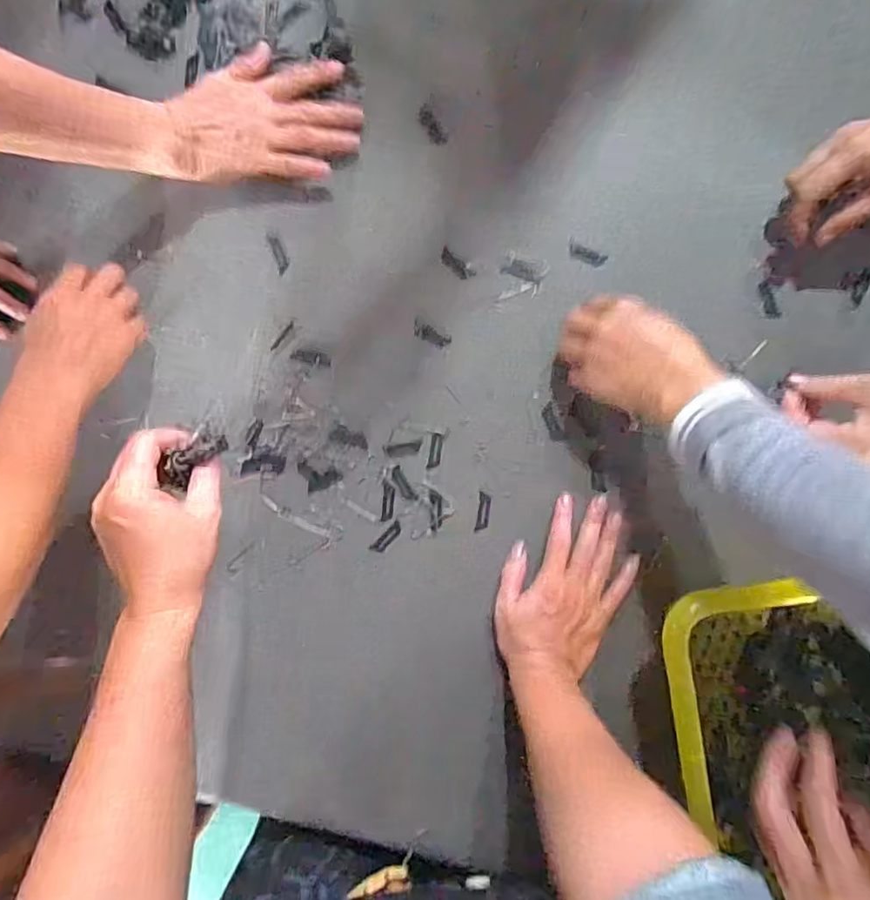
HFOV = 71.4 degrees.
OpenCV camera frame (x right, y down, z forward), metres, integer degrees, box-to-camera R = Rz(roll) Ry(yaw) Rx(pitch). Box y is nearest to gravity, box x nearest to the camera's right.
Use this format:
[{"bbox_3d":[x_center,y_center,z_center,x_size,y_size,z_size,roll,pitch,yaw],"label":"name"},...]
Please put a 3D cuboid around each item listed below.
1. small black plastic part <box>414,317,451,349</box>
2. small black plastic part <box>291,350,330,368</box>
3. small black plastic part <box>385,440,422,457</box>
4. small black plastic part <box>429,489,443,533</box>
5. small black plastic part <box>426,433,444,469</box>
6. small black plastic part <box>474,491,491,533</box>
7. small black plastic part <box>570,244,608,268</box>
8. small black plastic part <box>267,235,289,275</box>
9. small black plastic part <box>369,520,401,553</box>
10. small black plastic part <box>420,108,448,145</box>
[{"bbox_3d":[-0.003,-0.101,0.528,0.035,0.004,0.014,26,91,2],"label":"small black plastic part"},{"bbox_3d":[-0.109,-0.080,0.531,0.035,0.004,0.011,15,90,2],"label":"small black plastic part"},{"bbox_3d":[-0.027,-0.001,0.533,0.032,0.004,0.012,-9,89,2],"label":"small black plastic part"},{"bbox_3d":[0.001,0.054,0.531,0.011,0.004,0.036,-2,90,2],"label":"small black plastic part"},{"bbox_3d":[0.000,0.001,0.532,0.011,0.004,0.031,8,90,2],"label":"small black plastic part"},{"bbox_3d":[0.042,0.054,0.529,0.011,0.004,0.034,8,90,2],"label":"small black plastic part"},{"bbox_3d":[0.131,-0.166,0.518,0.034,0.004,0.012,22,90,2],"label":"small black plastic part"},{"bbox_3d":[-0.137,-0.173,0.531,0.011,0.004,0.036,-20,89,2],"label":"small black plastic part"},{"bbox_3d":[-0.042,0.078,0.530,0.034,0.004,0.011,-45,88,1],"label":"small black plastic part"},{"bbox_3d":[-0.002,-0.278,0.521,0.013,0.004,0.034,-30,89,2],"label":"small black plastic part"}]

